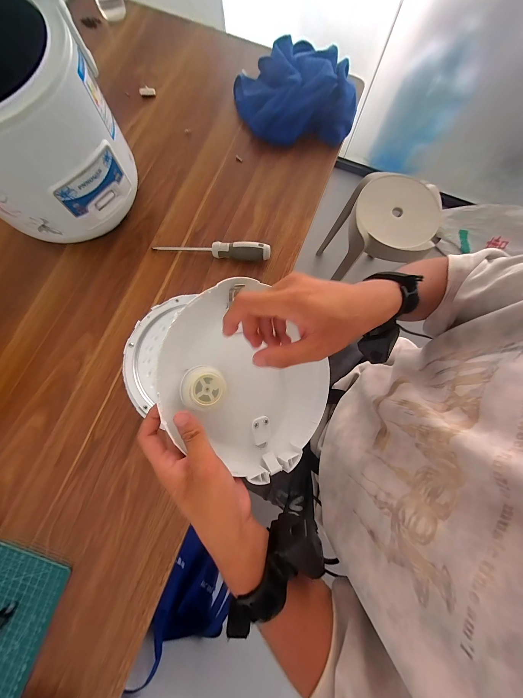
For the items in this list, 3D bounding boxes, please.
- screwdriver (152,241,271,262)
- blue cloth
[{"bbox_3d":[-0.076,-0.154,0.378,0.178,0.026,0.021,6,81,-2],"label":"screwdriver"},{"bbox_3d":[0.058,-0.433,0.418,0.195,0.062,0.174,-9,82,-4],"label":"blue cloth"}]

